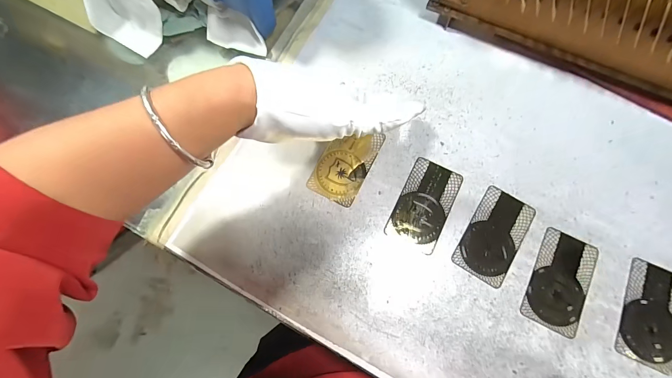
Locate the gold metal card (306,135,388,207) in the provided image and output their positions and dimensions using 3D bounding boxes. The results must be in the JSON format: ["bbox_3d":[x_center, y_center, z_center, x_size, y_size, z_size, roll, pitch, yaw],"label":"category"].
[{"bbox_3d":[0.010,-0.027,0.308,0.048,0.004,0.080,26,76,8],"label":"gold metal card"}]

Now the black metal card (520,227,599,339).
[{"bbox_3d":[0.202,0.082,0.276,0.049,0.004,0.086,27,76,8],"label":"black metal card"}]

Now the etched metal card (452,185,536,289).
[{"bbox_3d":[0.149,0.042,0.288,0.049,0.004,0.087,31,77,9],"label":"etched metal card"}]

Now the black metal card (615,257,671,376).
[{"bbox_3d":[0.275,0.108,0.265,0.049,0.004,0.085,23,76,7],"label":"black metal card"}]

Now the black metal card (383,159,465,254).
[{"bbox_3d":[0.086,0.014,0.296,0.049,0.004,0.084,26,76,8],"label":"black metal card"}]

